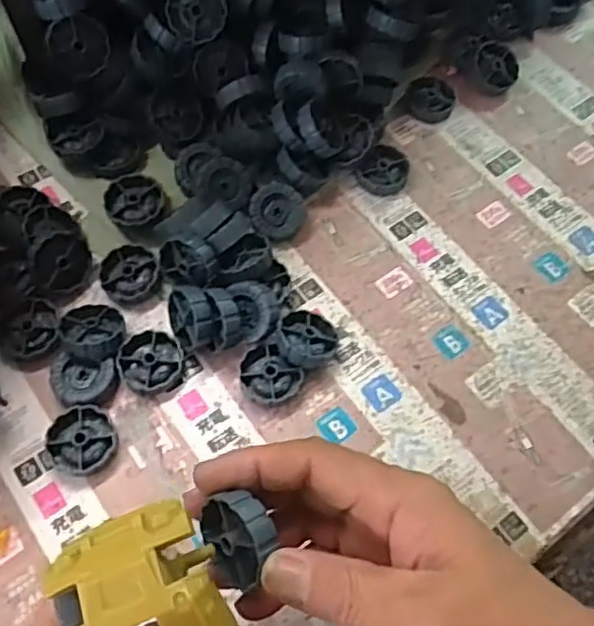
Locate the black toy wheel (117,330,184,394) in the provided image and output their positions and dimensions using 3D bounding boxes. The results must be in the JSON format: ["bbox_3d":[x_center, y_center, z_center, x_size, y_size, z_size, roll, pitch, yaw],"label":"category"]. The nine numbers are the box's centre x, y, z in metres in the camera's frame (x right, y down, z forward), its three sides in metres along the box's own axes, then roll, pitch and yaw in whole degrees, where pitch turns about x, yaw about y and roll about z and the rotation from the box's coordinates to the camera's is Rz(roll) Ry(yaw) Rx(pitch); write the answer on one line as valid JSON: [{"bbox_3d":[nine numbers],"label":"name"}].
[{"bbox_3d":[-0.090,0.031,0.394,0.037,0.012,0.038,0,64,-1],"label":"black toy wheel"}]

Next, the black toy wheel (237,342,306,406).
[{"bbox_3d":[-0.017,0.038,0.391,0.032,0.019,0.038,-38,70,-18],"label":"black toy wheel"}]

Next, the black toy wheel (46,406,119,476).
[{"bbox_3d":[-0.125,0.074,0.372,0.037,0.011,0.038,0,64,-1],"label":"black toy wheel"}]

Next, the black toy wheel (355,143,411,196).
[{"bbox_3d":[0.063,-0.103,0.464,0.035,0.015,0.034,0,64,-1],"label":"black toy wheel"}]

